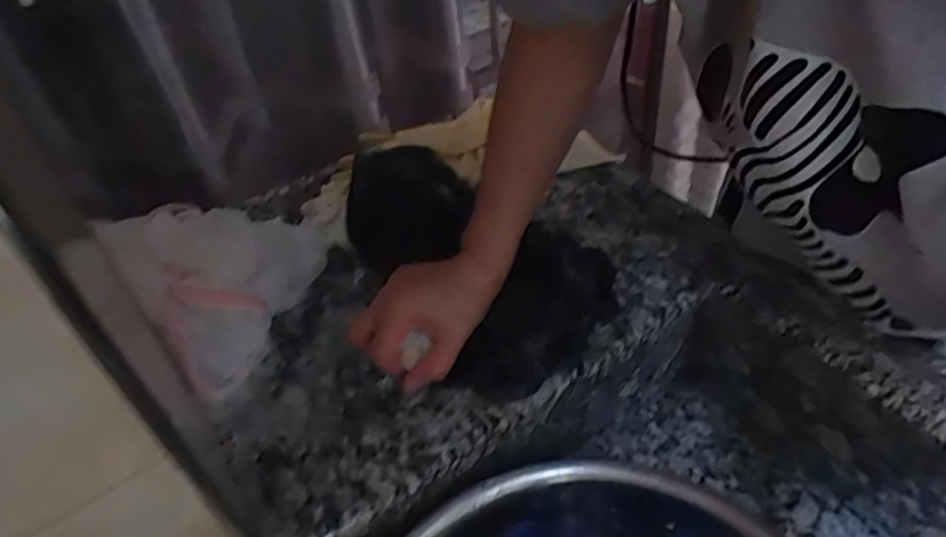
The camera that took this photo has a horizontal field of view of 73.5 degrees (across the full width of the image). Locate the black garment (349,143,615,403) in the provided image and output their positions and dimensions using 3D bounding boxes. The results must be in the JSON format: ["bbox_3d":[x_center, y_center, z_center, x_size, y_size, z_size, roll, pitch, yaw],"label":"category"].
[{"bbox_3d":[-0.019,-0.014,0.577,0.149,0.085,0.289,-32,51,-24],"label":"black garment"}]

